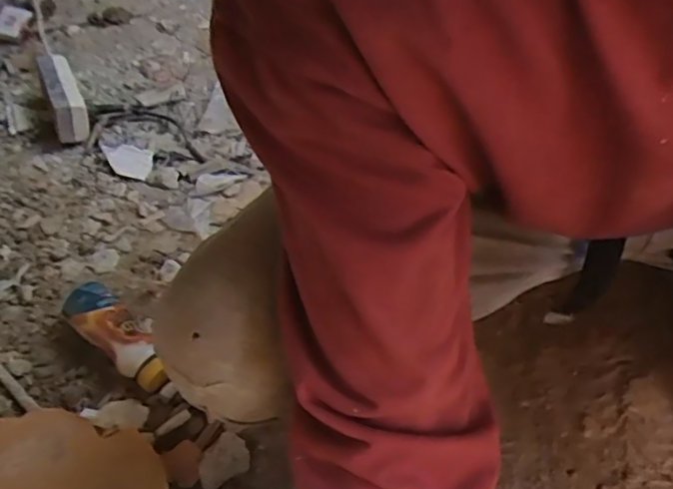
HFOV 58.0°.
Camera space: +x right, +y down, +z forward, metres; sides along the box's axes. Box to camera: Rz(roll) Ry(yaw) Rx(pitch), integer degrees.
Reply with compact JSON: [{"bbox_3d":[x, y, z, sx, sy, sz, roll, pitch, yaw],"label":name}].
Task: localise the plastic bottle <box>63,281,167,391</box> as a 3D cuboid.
[{"bbox_3d":[-0.222,0.091,0.631,0.130,0.057,0.057,34,64,23],"label":"plastic bottle"}]

